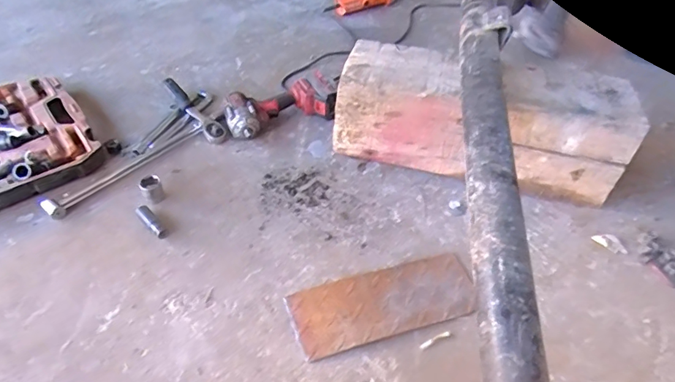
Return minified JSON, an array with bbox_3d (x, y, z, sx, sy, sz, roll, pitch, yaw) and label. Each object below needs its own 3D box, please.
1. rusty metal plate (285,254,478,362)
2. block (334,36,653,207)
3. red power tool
[{"bbox_3d":[0.078,0.177,0.754,0.299,0.009,0.119,-12,46,-12],"label":"rusty metal plate"},{"bbox_3d":[0.280,-0.147,0.949,0.537,0.195,0.195,11,46,11],"label":"block"},{"bbox_3d":[-0.133,-0.186,1.070,0.239,0.074,0.105,-16,47,-15],"label":"red power tool"}]

